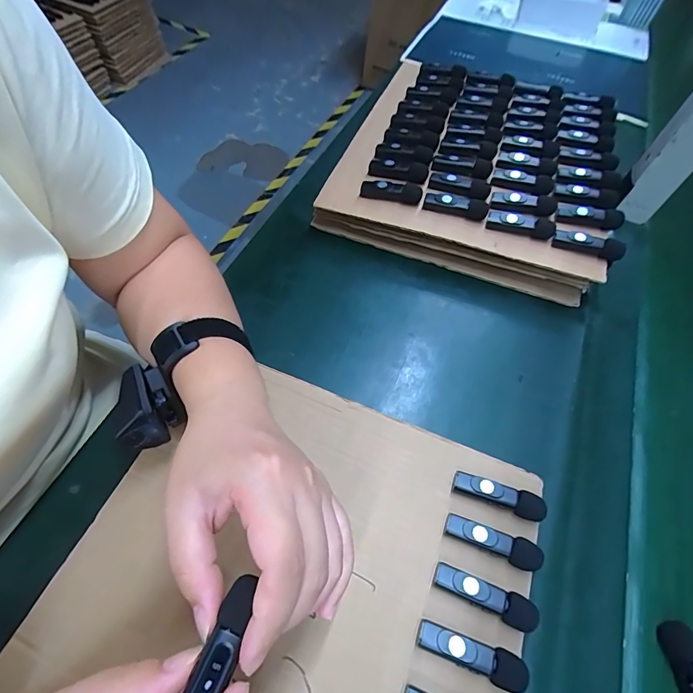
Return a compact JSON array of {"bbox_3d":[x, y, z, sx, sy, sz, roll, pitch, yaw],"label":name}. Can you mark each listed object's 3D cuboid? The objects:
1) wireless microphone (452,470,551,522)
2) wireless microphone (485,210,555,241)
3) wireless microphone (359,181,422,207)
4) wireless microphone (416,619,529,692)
[{"bbox_3d":[0.112,0.112,0.302,0.065,0.017,0.017,20,57,8],"label":"wireless microphone"},{"bbox_3d":[0.174,-0.123,0.405,0.062,0.014,0.017,15,57,5],"label":"wireless microphone"},{"bbox_3d":[0.047,-0.164,0.431,0.064,0.015,0.017,10,56,2],"label":"wireless microphone"},{"bbox_3d":[0.076,0.189,0.250,0.065,0.017,0.018,19,57,8],"label":"wireless microphone"}]

